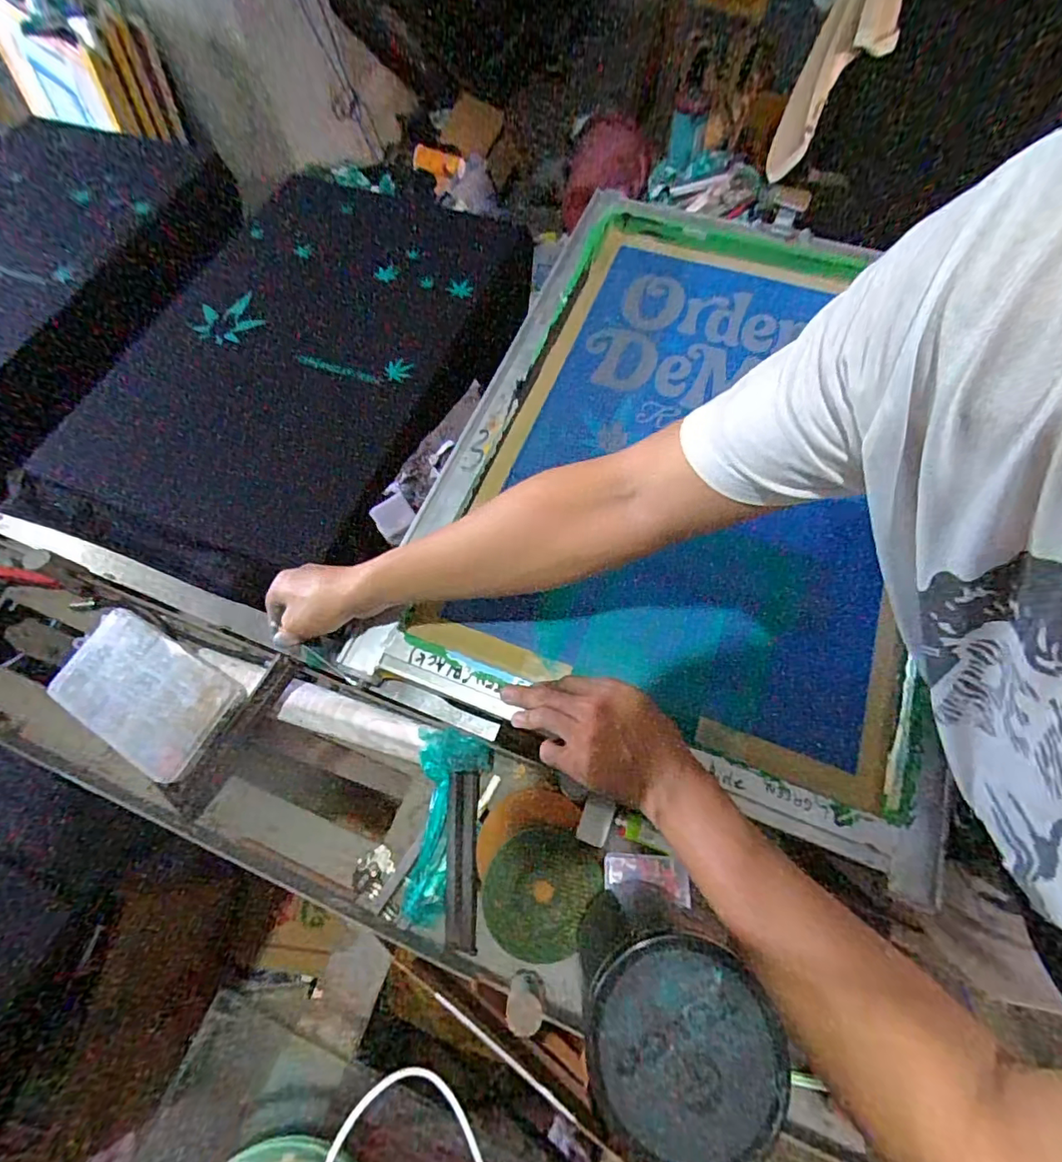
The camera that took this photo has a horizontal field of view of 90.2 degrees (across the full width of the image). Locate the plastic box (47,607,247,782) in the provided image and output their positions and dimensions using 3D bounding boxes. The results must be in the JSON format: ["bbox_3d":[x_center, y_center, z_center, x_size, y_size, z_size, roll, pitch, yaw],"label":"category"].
[{"bbox_3d":[-0.367,0.105,0.499,0.183,0.020,0.101,27,73,16],"label":"plastic box"}]

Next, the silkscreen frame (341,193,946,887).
[{"bbox_3d":[0.186,-0.161,0.609,0.509,0.057,0.757,16,67,7],"label":"silkscreen frame"}]

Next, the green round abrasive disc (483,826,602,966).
[{"bbox_3d":[0.007,0.253,0.436,0.085,0.005,0.097,27,69,11],"label":"green round abrasive disc"}]

